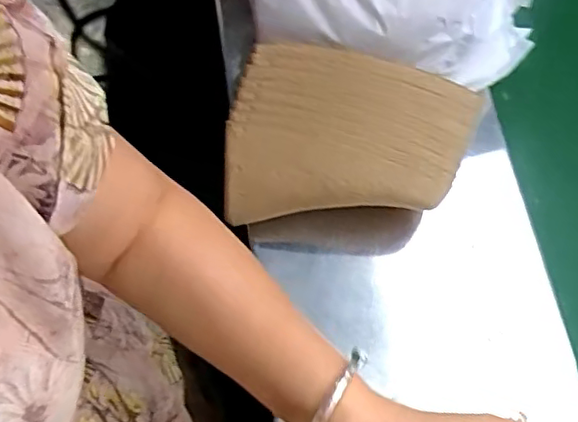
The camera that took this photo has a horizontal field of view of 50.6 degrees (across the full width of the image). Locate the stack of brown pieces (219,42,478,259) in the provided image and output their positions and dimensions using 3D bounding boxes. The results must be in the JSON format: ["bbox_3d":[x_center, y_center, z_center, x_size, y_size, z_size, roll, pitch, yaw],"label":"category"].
[{"bbox_3d":[0.044,-0.035,0.476,0.179,0.128,0.115,12,68,4],"label":"stack of brown pieces"}]

